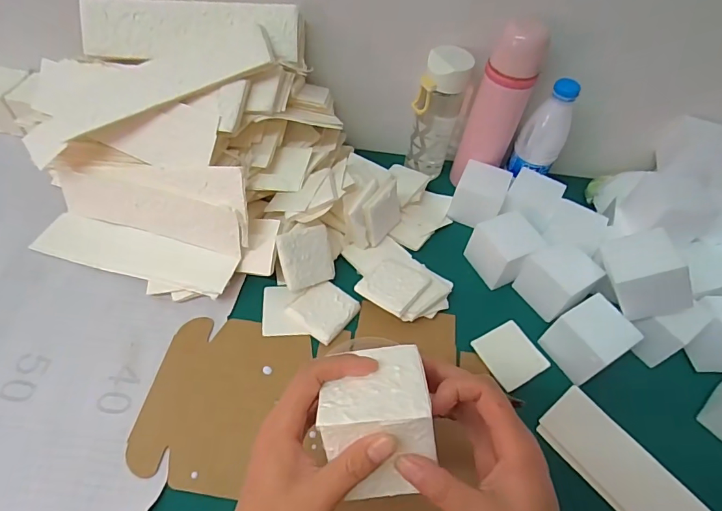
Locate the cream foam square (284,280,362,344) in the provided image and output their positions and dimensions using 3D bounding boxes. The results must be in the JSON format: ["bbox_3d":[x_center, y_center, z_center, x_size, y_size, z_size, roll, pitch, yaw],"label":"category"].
[{"bbox_3d":[-0.044,0.064,0.522,0.064,0.013,0.067,35,59,19],"label":"cream foam square"}]

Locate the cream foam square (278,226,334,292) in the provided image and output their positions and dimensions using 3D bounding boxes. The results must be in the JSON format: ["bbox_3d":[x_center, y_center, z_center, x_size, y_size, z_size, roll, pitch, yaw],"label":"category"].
[{"bbox_3d":[-0.063,0.002,0.531,0.068,0.010,0.069,-15,99,-35],"label":"cream foam square"}]

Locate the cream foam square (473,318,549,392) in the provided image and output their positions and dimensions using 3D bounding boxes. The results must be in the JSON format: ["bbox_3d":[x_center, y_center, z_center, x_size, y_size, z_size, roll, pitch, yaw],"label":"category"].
[{"bbox_3d":[0.176,0.115,0.514,0.067,0.008,0.068,-23,60,-21],"label":"cream foam square"}]

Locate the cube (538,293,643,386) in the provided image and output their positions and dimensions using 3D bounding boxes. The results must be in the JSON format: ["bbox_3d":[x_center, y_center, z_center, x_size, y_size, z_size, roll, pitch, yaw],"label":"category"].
[{"bbox_3d":[0.261,0.095,0.500,0.067,0.060,0.065,-25,60,-21],"label":"cube"}]

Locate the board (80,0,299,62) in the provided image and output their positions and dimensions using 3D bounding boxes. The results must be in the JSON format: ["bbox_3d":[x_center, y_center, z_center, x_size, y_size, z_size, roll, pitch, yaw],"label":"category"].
[{"bbox_3d":[-0.207,-0.275,0.530,0.258,0.010,0.071,1,94,1],"label":"board"}]

